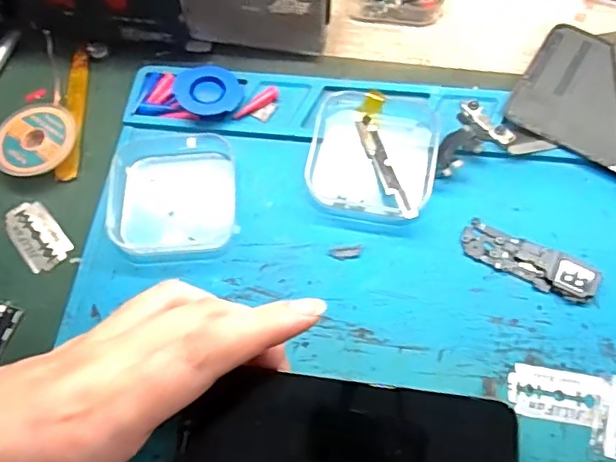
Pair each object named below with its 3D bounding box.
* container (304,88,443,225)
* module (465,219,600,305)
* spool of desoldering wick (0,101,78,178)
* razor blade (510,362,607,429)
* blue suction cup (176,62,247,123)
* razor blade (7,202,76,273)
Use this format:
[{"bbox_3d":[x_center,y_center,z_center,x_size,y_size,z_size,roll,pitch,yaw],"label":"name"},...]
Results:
[{"bbox_3d":[0.035,-0.043,0.288,0.063,0.016,0.073,12,68,8],"label":"container"},{"bbox_3d":[0.106,0.014,0.267,0.064,0.004,0.020,25,70,13],"label":"module"},{"bbox_3d":[-0.149,-0.049,0.304,0.042,0.011,0.046,-1,67,3],"label":"spool of desoldering wick"},{"bbox_3d":[0.109,0.071,0.242,0.041,0.004,0.022,9,68,7],"label":"razor blade"},{"bbox_3d":[-0.055,-0.077,0.307,0.032,0.010,0.040,-35,69,-12],"label":"blue suction cup"},{"bbox_3d":[-0.141,0.002,0.287,0.024,0.004,0.042,-40,71,-13],"label":"razor blade"}]

